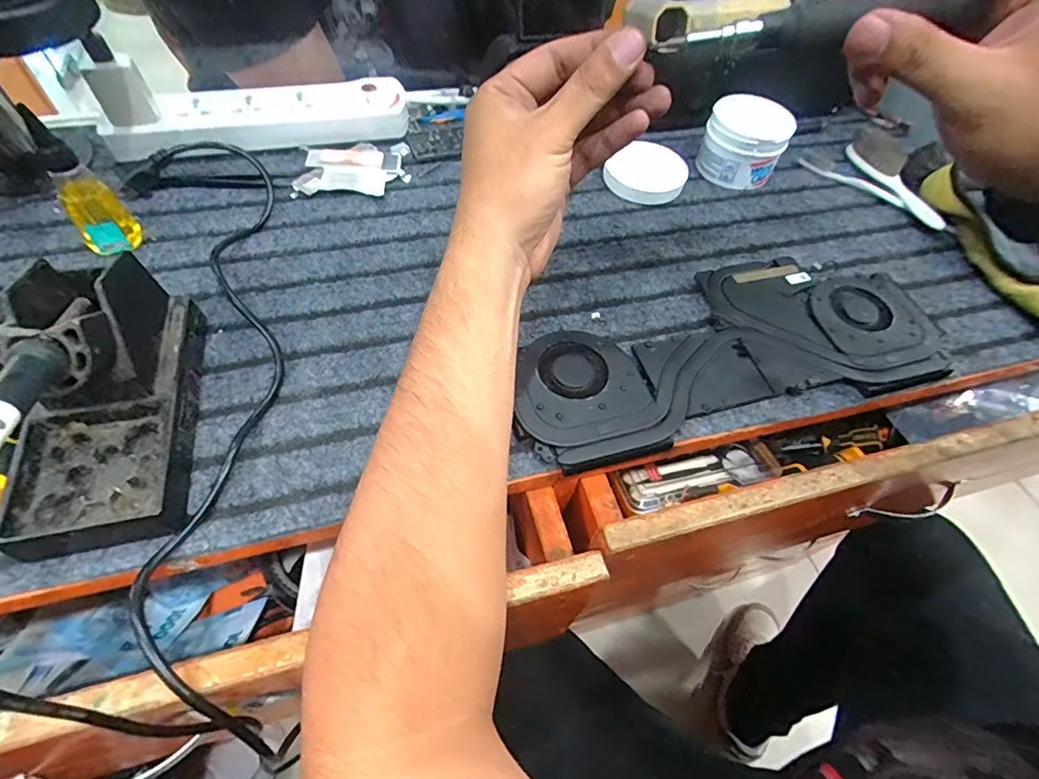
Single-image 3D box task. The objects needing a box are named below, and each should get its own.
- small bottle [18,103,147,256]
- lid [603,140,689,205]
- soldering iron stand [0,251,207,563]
[{"bbox_3d":[-0.309,-0.142,0.365,0.029,0.097,0.034,7,55,1],"label":"small bottle"},{"bbox_3d":[0.122,-0.208,0.494,0.072,0.020,0.075,2,55,-3],"label":"lid"},{"bbox_3d":[-0.240,-0.004,0.286,0.078,0.086,0.158,-9,57,-11],"label":"soldering iron stand"}]

